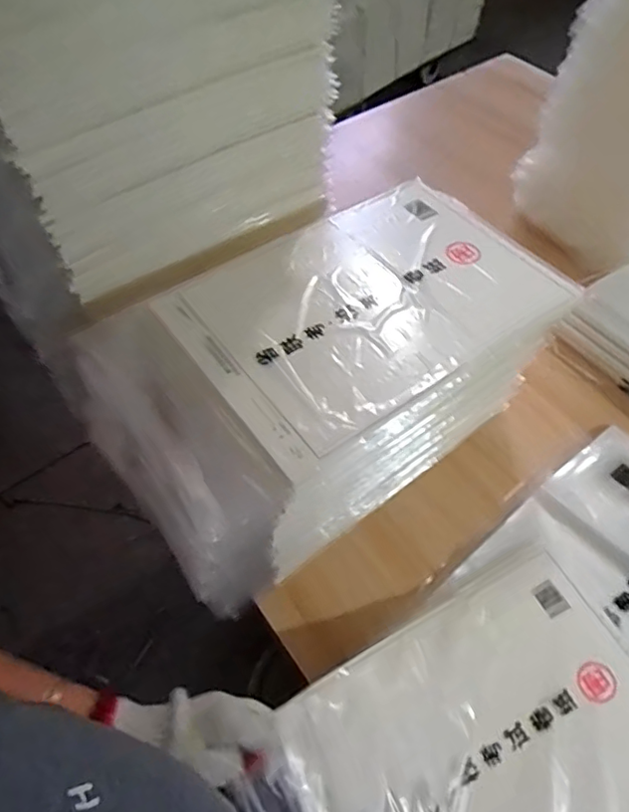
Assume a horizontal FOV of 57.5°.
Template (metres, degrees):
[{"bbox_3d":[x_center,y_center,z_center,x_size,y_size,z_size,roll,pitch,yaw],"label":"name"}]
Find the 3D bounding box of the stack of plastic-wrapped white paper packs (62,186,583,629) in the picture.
[{"bbox_3d":[0.016,-0.036,0.683,0.501,0.205,0.272,-31,61,-19],"label":"stack of plastic-wrapped white paper packs"}]

